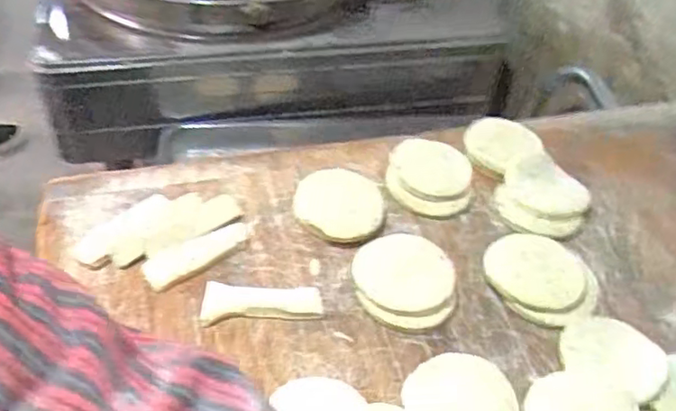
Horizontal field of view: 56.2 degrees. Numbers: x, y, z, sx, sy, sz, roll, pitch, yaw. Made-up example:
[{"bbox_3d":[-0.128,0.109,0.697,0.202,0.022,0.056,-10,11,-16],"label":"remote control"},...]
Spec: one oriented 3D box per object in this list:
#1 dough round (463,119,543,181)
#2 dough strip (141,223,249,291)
[{"bbox_3d":[0.161,-0.059,0.639,0.069,0.025,0.065,3,45,-3],"label":"dough round"},{"bbox_3d":[-0.114,0.039,0.518,0.092,0.014,0.029,-27,54,-29],"label":"dough strip"}]

